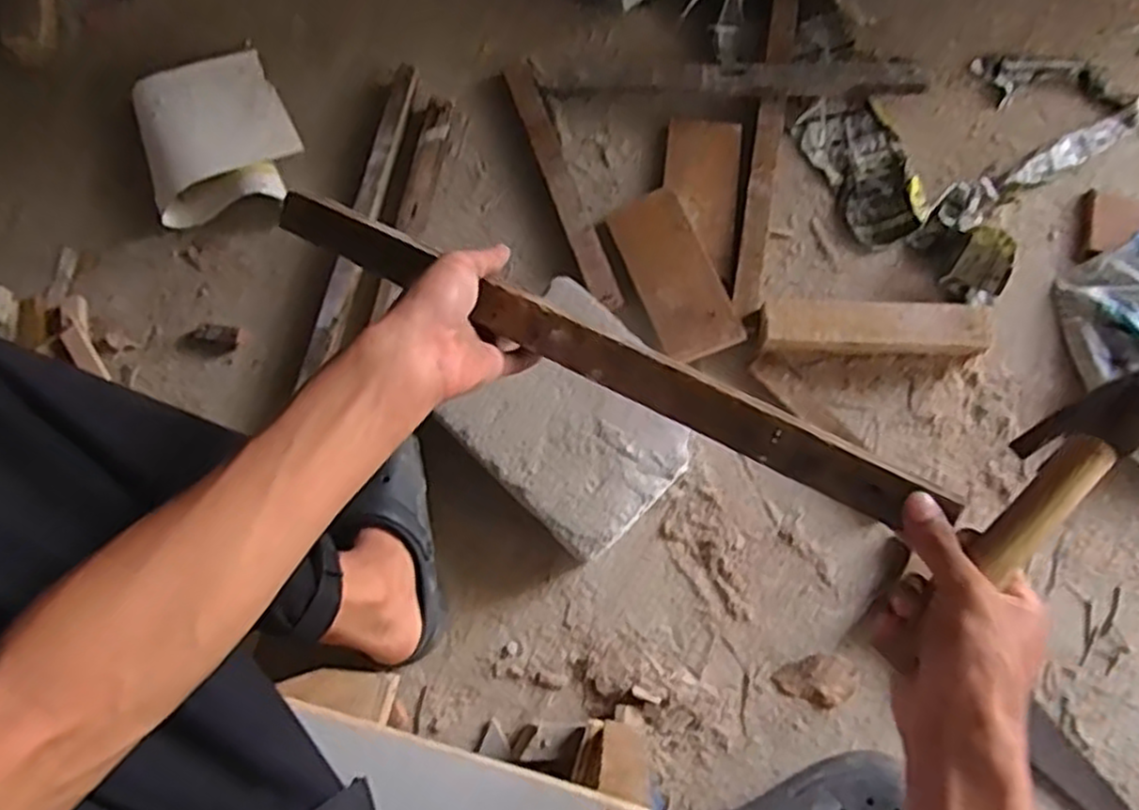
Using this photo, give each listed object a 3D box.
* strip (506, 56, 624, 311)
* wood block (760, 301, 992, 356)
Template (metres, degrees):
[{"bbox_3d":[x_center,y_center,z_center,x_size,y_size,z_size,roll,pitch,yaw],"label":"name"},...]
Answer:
[{"bbox_3d":[-0.012,-0.264,0.883,0.032,0.015,0.348,-18,75,-3],"label":"strip"},{"bbox_3d":[0.327,-0.078,0.817,0.236,0.049,0.056,2,75,2],"label":"wood block"}]

